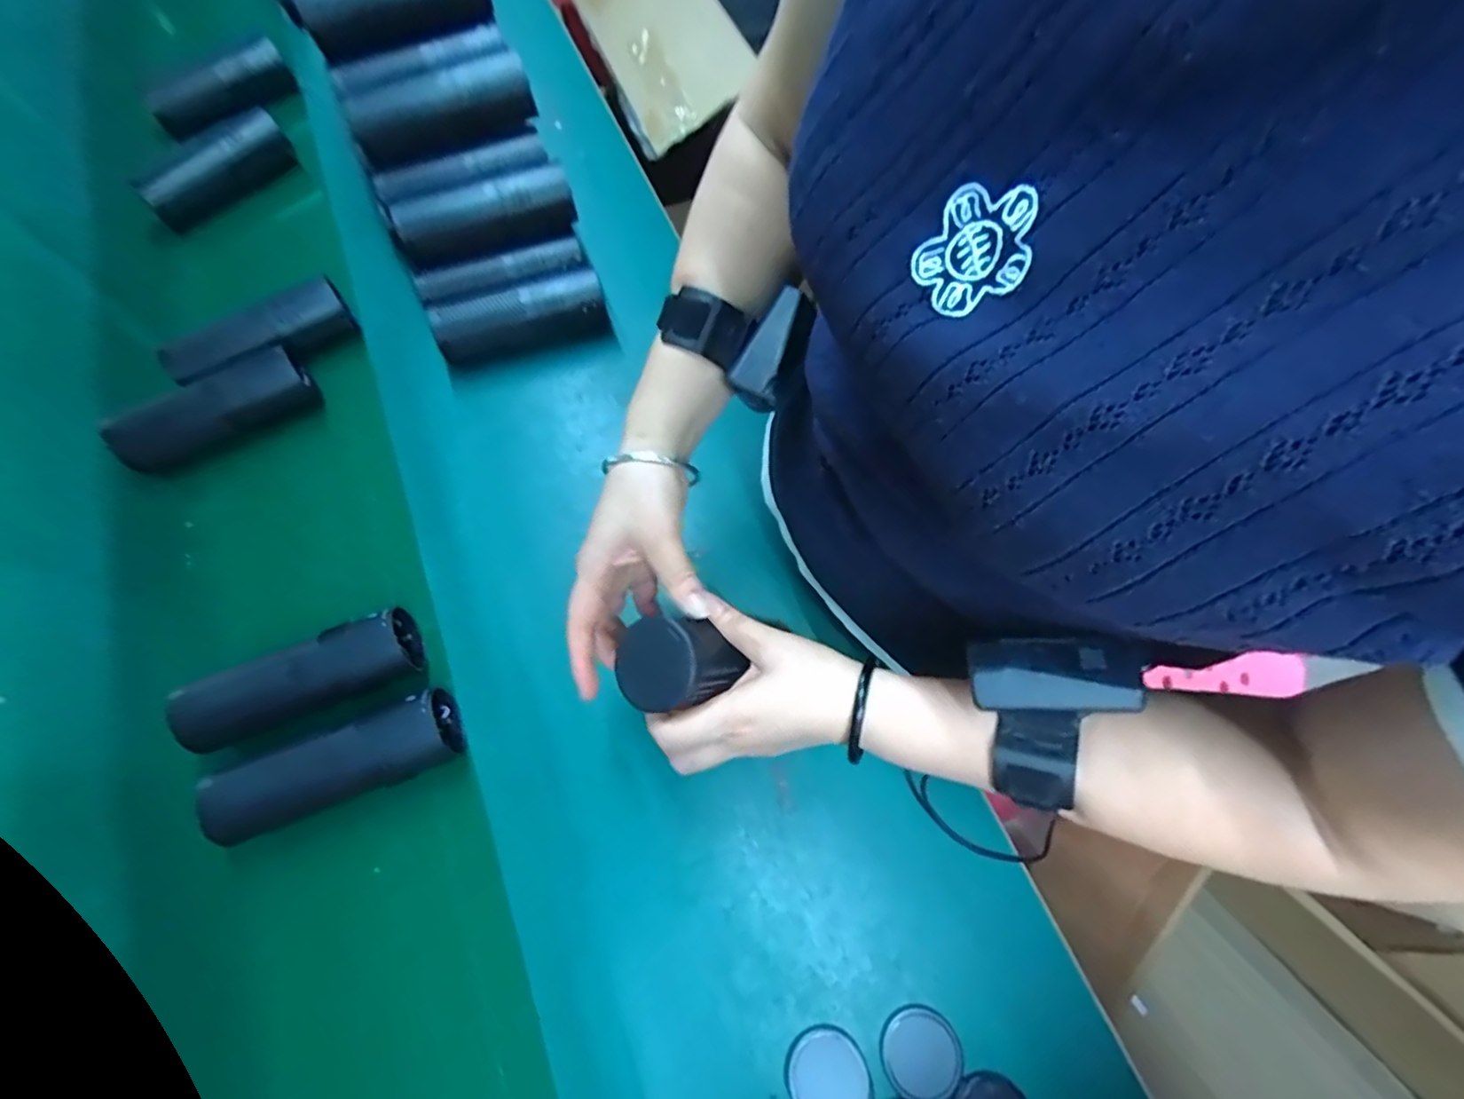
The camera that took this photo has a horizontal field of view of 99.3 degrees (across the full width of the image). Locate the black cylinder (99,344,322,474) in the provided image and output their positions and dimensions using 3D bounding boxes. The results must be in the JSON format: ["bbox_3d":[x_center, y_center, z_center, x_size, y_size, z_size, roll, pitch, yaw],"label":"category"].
[{"bbox_3d":[-0.482,-0.128,0.576,0.170,0.040,0.048,-29,71,-13],"label":"black cylinder"}]

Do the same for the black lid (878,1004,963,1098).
[{"bbox_3d":[0.123,0.329,0.406,0.050,0.005,0.050,1,68,-2],"label":"black lid"}]

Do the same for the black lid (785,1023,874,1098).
[{"bbox_3d":[0.062,0.338,0.395,0.051,0.007,0.055,1,68,-2],"label":"black lid"}]

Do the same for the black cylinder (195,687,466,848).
[{"bbox_3d":[-0.290,0.158,0.454,0.170,0.043,0.051,-20,70,-10],"label":"black cylinder"}]

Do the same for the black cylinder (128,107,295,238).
[{"bbox_3d":[-0.617,-0.456,0.748,0.057,0.063,0.175,37,71,12],"label":"black cylinder"}]

